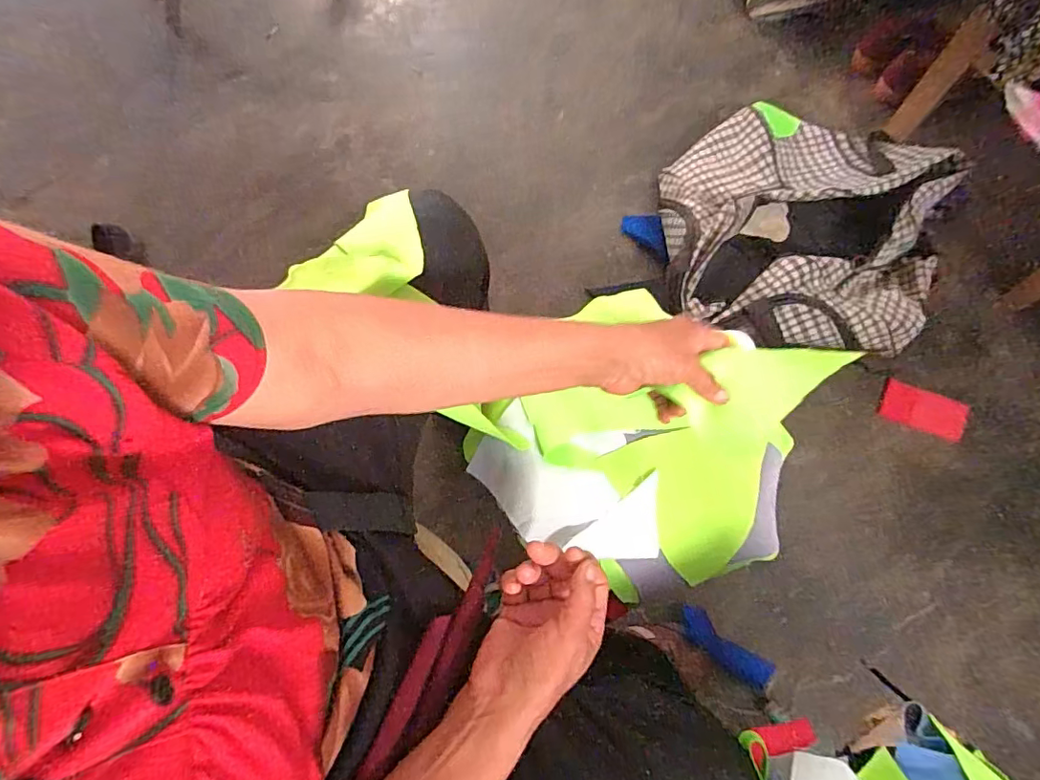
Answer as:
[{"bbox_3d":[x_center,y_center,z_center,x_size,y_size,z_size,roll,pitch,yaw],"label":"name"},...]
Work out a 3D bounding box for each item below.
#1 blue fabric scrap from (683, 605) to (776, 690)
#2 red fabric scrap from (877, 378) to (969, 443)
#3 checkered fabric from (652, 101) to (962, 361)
[{"bbox_3d":[0.301,0.375,0.790,0.164,0.007,0.048,37,65,-3],"label":"blue fabric scrap"},{"bbox_3d":[0.682,0.034,0.922,0.133,0.014,0.071,21,73,9],"label":"red fabric scrap"},{"bbox_3d":[0.482,-0.300,0.966,0.462,0.131,0.475,14,72,7],"label":"checkered fabric"}]

